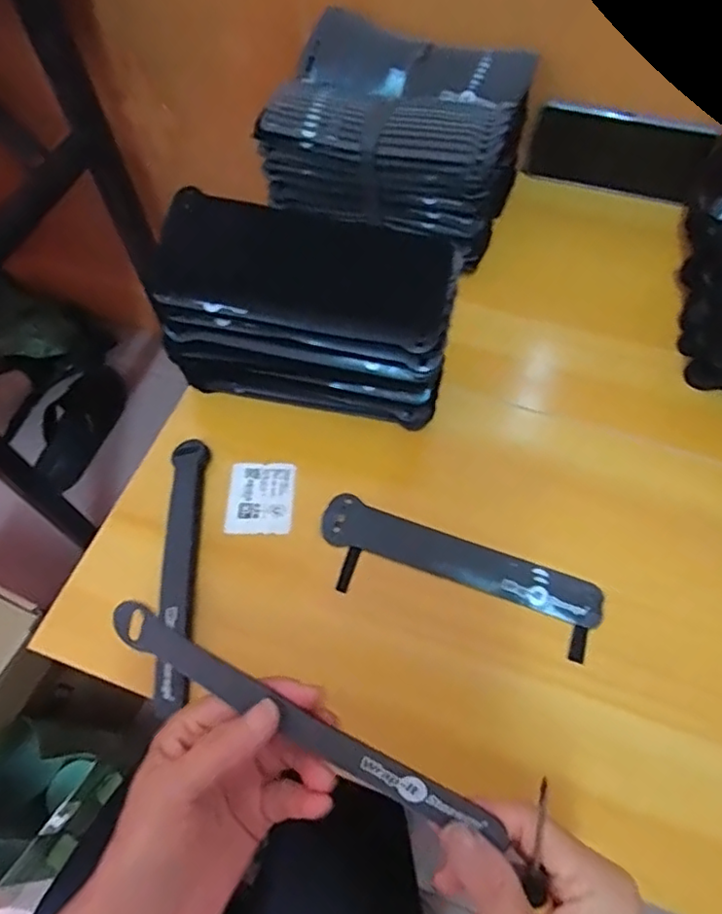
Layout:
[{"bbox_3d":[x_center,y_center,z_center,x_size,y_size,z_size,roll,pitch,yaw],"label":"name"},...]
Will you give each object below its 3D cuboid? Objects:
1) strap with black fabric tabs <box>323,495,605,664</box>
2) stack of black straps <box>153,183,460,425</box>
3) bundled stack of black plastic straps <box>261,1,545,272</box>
[{"bbox_3d":[0.064,0.083,0.416,0.197,0.004,0.060,20,64,11],"label":"strap with black fabric tabs"},{"bbox_3d":[-0.040,-0.103,0.444,0.206,0.138,0.084,12,62,7],"label":"stack of black straps"},{"bbox_3d":[0.033,-0.284,0.550,0.205,0.129,0.155,20,64,11],"label":"bundled stack of black plastic straps"}]

